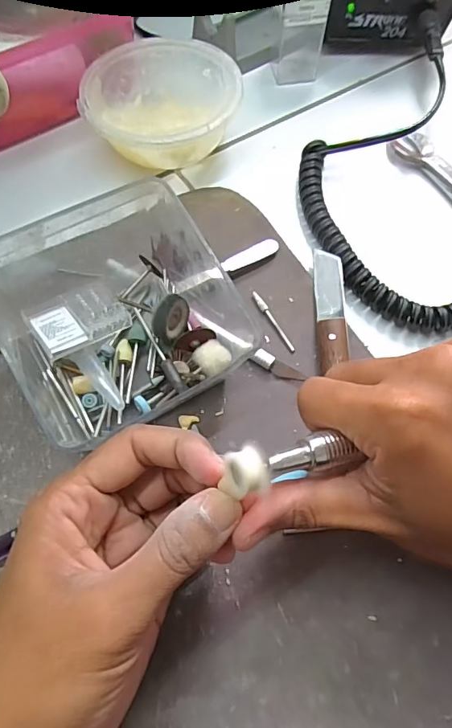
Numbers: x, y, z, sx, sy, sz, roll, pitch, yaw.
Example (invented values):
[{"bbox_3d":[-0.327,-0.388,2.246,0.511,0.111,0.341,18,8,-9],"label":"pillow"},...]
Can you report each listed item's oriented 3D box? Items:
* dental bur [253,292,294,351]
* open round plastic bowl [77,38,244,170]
[{"bbox_3d":[0.027,-0.025,0.268,0.005,0.004,0.044,-25,69,-11],"label":"dental bur"},{"bbox_3d":[-0.041,-0.174,0.314,0.097,0.034,0.097,0,64,0],"label":"open round plastic bowl"}]

